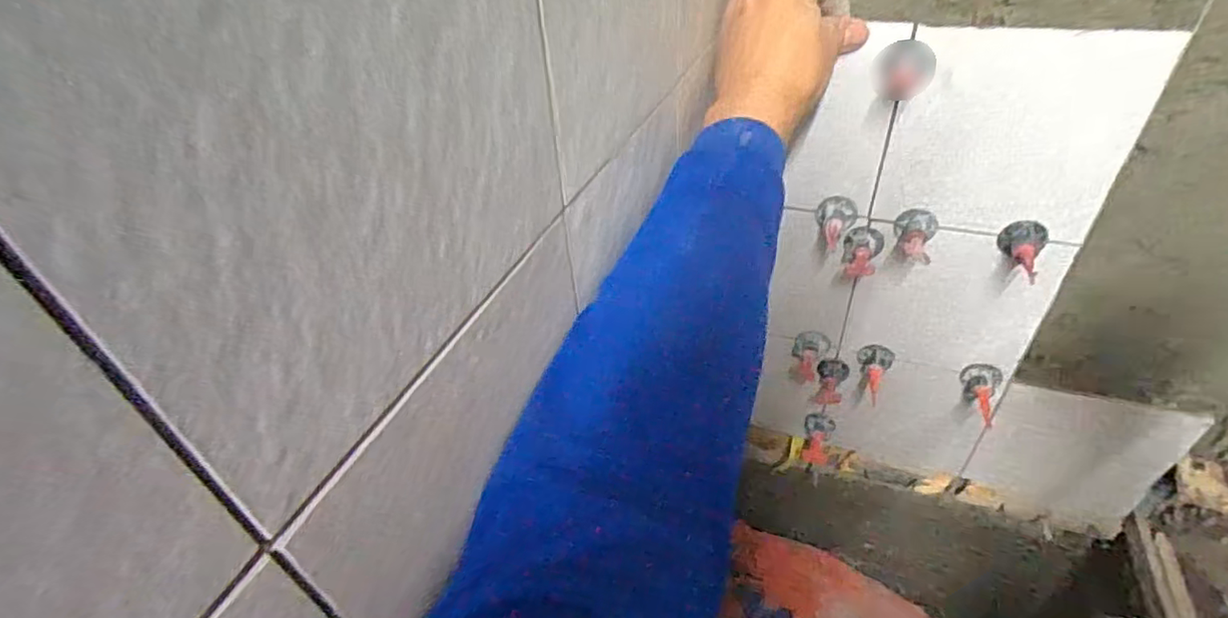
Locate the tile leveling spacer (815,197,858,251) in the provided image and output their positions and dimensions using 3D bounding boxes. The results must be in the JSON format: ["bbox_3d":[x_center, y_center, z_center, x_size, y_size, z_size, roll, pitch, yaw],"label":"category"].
[{"bbox_3d":[0.183,-0.071,0.471,0.031,0.032,0.037,14,43,22],"label":"tile leveling spacer"}]

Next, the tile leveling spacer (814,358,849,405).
[{"bbox_3d":[0.221,0.076,0.581,0.028,0.038,0.037,14,43,22],"label":"tile leveling spacer"}]

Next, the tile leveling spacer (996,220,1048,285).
[{"bbox_3d":[0.306,-0.045,0.428,0.031,0.027,0.045,22,46,30],"label":"tile leveling spacer"}]

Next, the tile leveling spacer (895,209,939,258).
[{"bbox_3d":[0.237,-0.059,0.451,0.030,0.025,0.039,17,44,25],"label":"tile leveling spacer"}]

